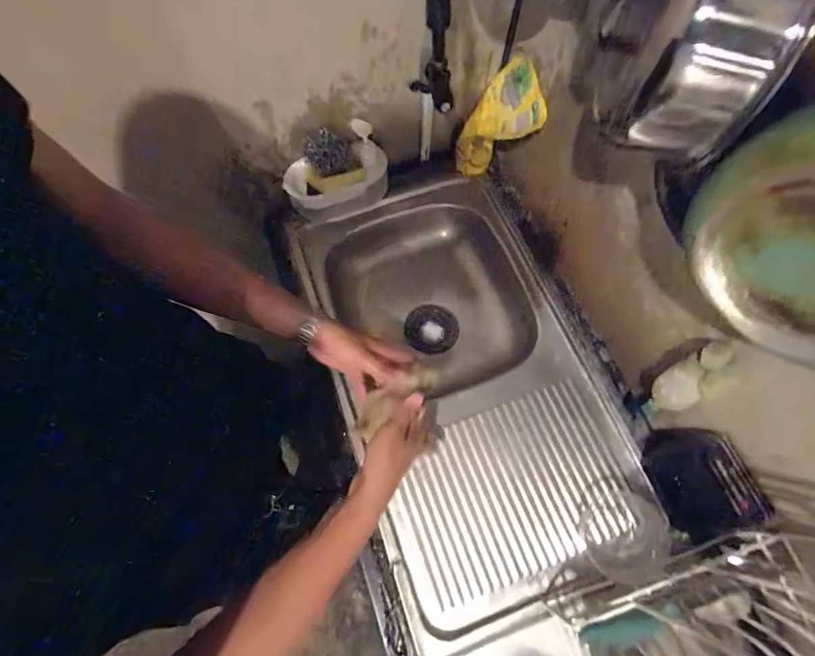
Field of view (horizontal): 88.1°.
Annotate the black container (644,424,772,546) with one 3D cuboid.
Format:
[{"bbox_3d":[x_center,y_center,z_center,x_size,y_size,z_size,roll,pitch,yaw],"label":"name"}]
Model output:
[{"bbox_3d":[0.403,0.211,0.588,0.085,0.119,0.152,-9,67,-3],"label":"black container"}]

